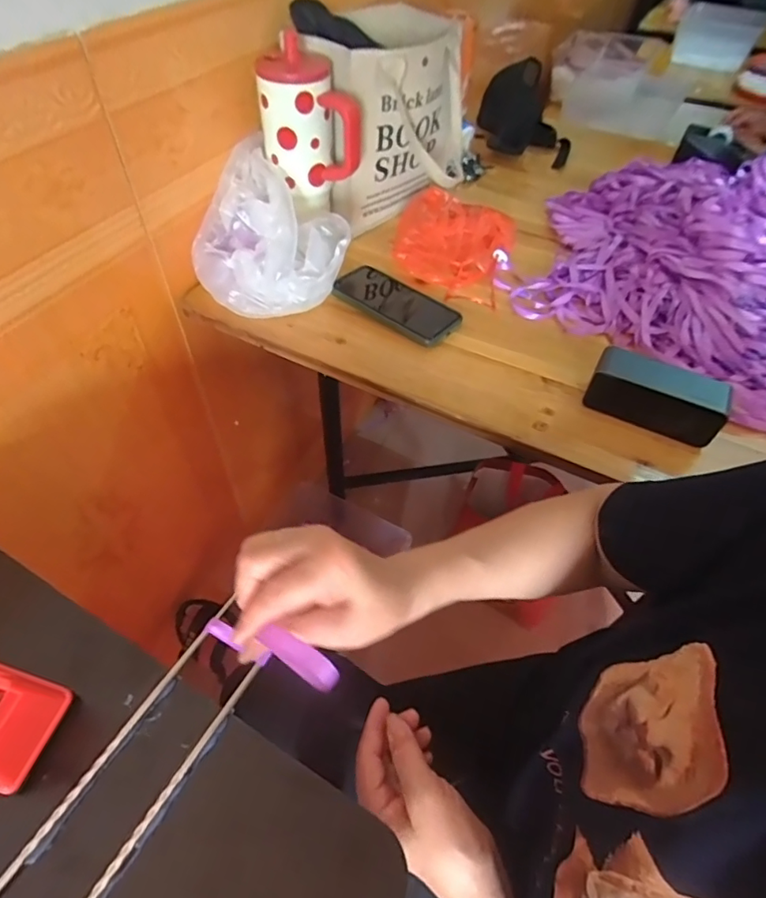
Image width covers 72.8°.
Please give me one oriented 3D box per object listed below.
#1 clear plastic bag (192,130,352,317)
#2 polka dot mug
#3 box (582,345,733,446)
[{"bbox_3d":[-0.132,-0.252,0.637,0.198,0.116,0.172,24,55,16],"label":"clear plastic bag"},{"bbox_3d":[-0.087,-0.385,0.633,0.115,0.148,0.091,-3,52,-5],"label":"polka dot mug"},{"bbox_3d":[0.281,-0.055,0.539,0.127,0.056,0.049,25,55,16],"label":"box"}]

